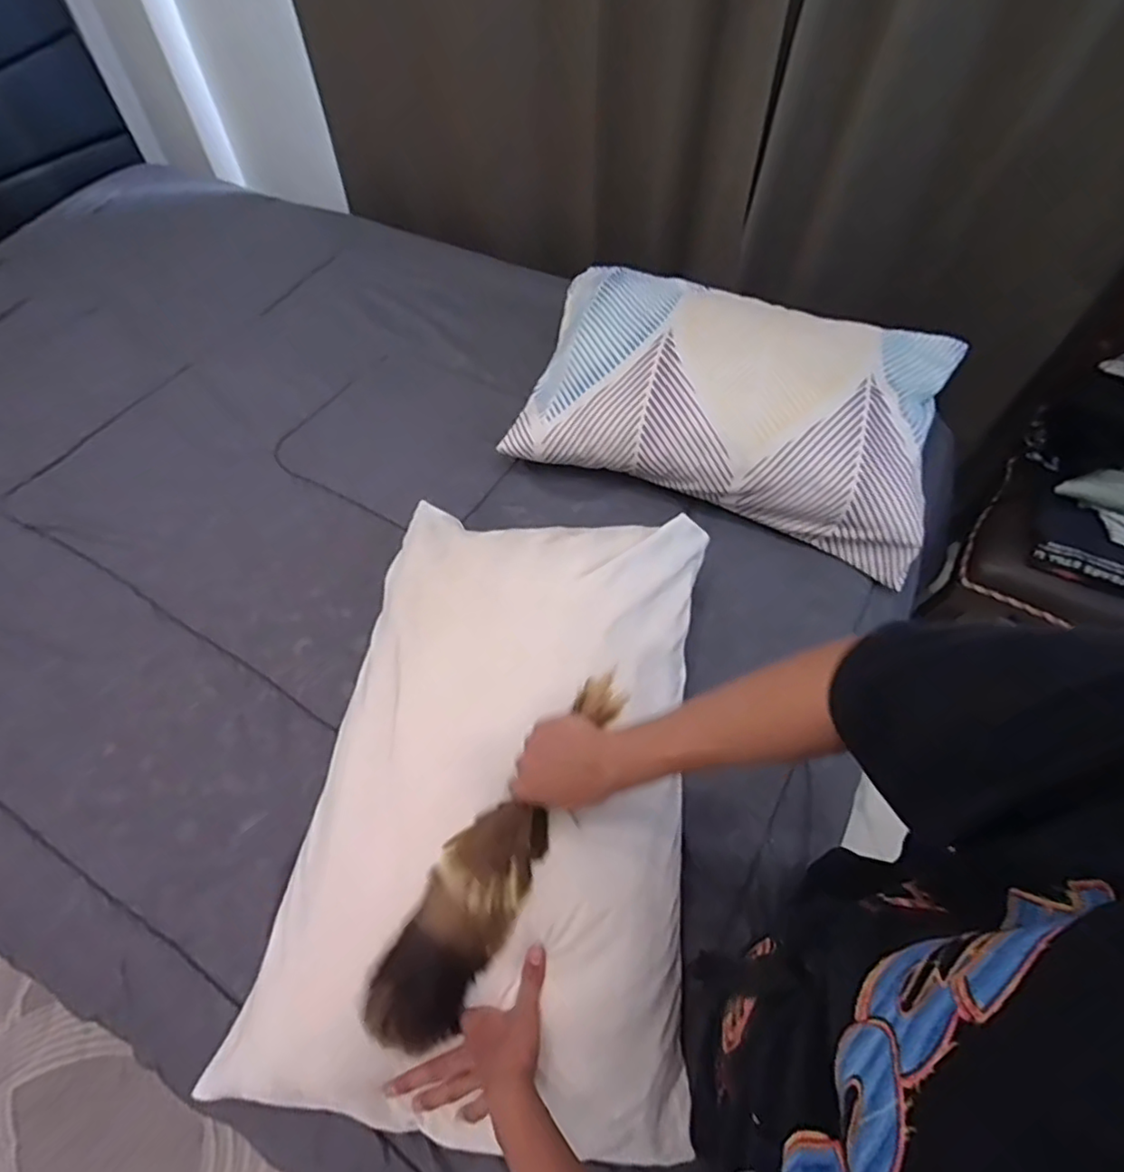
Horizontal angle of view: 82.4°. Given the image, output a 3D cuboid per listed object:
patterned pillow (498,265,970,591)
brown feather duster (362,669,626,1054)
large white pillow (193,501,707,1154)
[{"bbox_3d":[0.269,-0.294,1.025,0.611,0.190,0.375,18,60,11],"label":"patterned pillow"},{"bbox_3d":[-0.051,0.236,0.581,0.083,0.054,0.352,31,84,18],"label":"brown feather duster"},{"bbox_3d":[-0.050,0.188,0.678,0.390,0.143,0.611,8,58,5],"label":"large white pillow"}]

